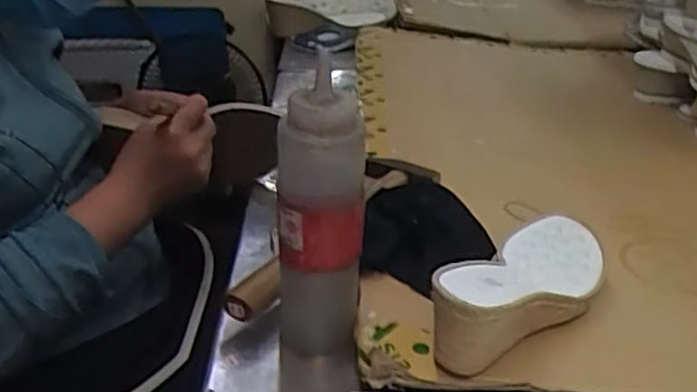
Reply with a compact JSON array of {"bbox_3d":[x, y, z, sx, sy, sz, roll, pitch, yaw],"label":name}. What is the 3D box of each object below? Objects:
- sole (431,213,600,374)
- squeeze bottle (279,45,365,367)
[{"bbox_3d":[0.139,0.060,0.533,0.074,0.074,0.226,17,31,27],"label":"sole"},{"bbox_3d":[-0.020,0.014,0.481,0.057,0.180,0.051,1,27,-1],"label":"squeeze bottle"}]

